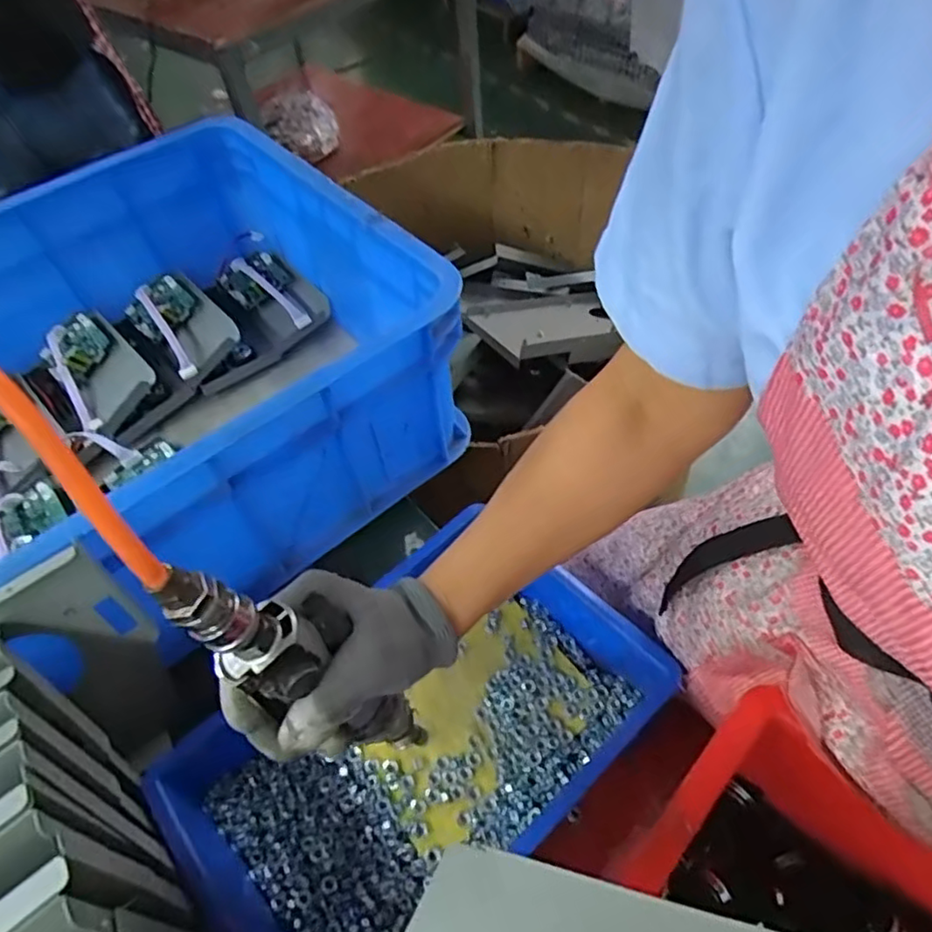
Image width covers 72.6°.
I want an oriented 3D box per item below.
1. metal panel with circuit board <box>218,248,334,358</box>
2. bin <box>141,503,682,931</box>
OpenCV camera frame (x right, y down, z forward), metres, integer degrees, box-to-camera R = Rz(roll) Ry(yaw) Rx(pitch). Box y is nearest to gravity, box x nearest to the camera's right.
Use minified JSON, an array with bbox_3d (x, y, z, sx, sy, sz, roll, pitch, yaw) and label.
[{"bbox_3d":[-0.217,-0.195,0.725,0.082,0.034,0.136,-33,58,-19],"label":"metal panel with circuit board"},{"bbox_3d":[-0.031,0.188,0.433,0.297,0.073,0.192,-38,59,-22],"label":"bin"}]

